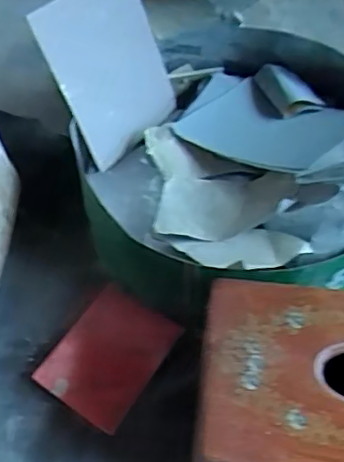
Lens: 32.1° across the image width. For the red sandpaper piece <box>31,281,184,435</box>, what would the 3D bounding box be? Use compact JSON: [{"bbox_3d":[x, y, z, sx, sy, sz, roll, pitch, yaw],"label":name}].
[{"bbox_3d":[-0.049,0.098,0.474,0.074,0.015,0.097,28,59,19],"label":"red sandpaper piece"}]

